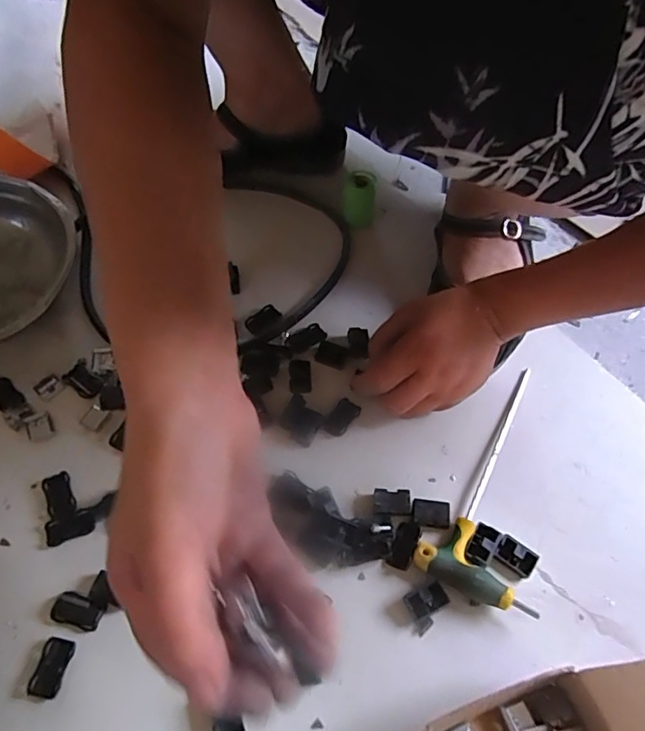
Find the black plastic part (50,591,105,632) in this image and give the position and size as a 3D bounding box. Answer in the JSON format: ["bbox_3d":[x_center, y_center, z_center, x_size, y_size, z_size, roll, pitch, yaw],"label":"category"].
[{"bbox_3d":[-0.166,0.167,0.351,0.034,0.004,0.018,14,59,6],"label":"black plastic part"}]

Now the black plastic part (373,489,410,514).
[{"bbox_3d":[0.052,0.105,0.395,0.027,0.012,0.018,3,58,-1],"label":"black plastic part"}]

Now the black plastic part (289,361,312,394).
[{"bbox_3d":[-0.019,0.009,0.447,0.019,0.004,0.033,-2,58,-3],"label":"black plastic part"}]

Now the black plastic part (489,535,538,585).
[{"bbox_3d":[0.138,0.141,0.374,0.030,0.012,0.026,31,62,16],"label":"black plastic part"}]

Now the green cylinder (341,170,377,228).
[{"bbox_3d":[0.037,-0.172,0.544,0.031,0.058,0.023,12,59,5],"label":"green cylinder"}]

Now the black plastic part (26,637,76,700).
[{"bbox_3d":[-0.175,0.195,0.333,0.021,0.004,0.033,11,58,5],"label":"black plastic part"}]

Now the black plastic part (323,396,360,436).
[{"bbox_3d":[0.016,0.044,0.433,0.019,0.004,0.034,33,63,17],"label":"black plastic part"}]

